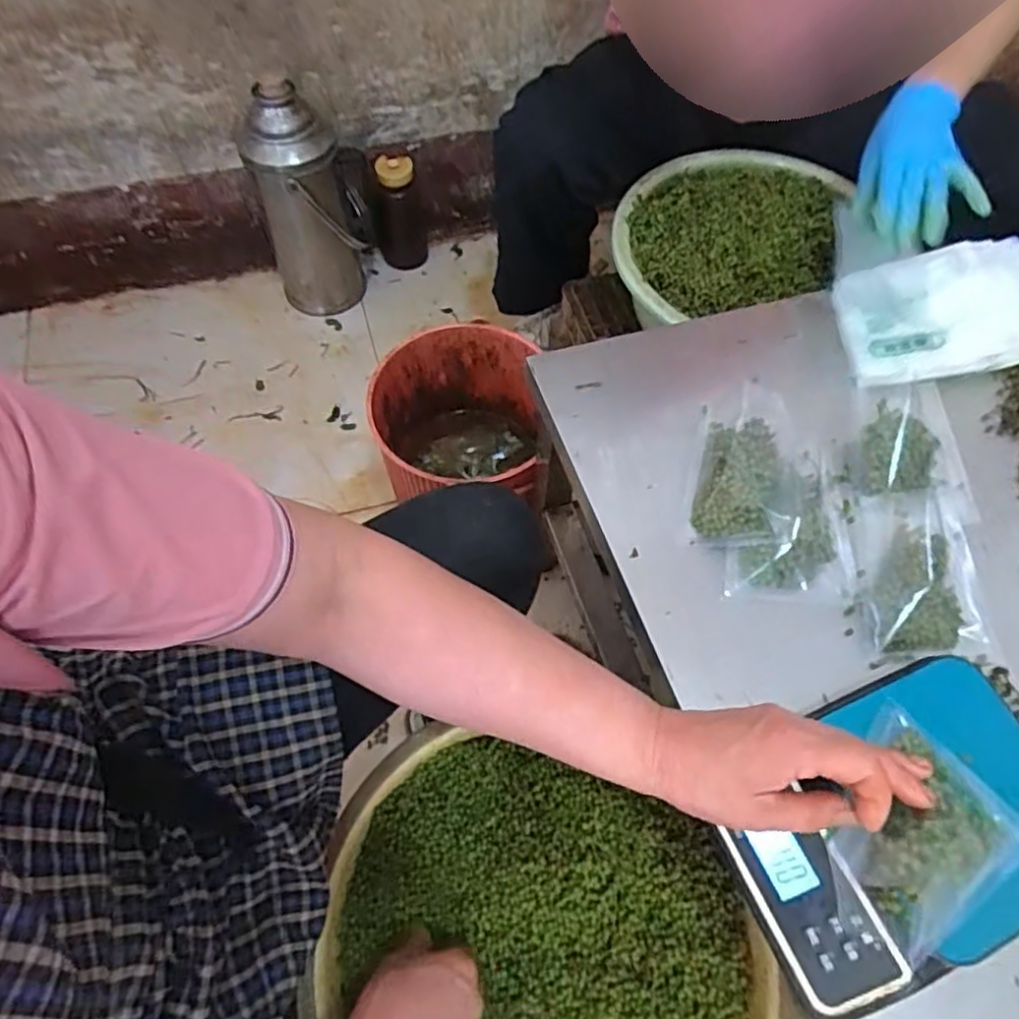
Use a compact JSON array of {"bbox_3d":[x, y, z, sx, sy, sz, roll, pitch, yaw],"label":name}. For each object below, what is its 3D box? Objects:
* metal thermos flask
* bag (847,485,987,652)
[{"bbox_3d":[-0.346,-0.516,1.121,0.153,0.367,0.152,-19,63,-12],"label":"metal thermos flask"},{"bbox_3d":[0.336,0.048,0.539,0.091,0.025,0.137,3,61,0],"label":"bag"}]

